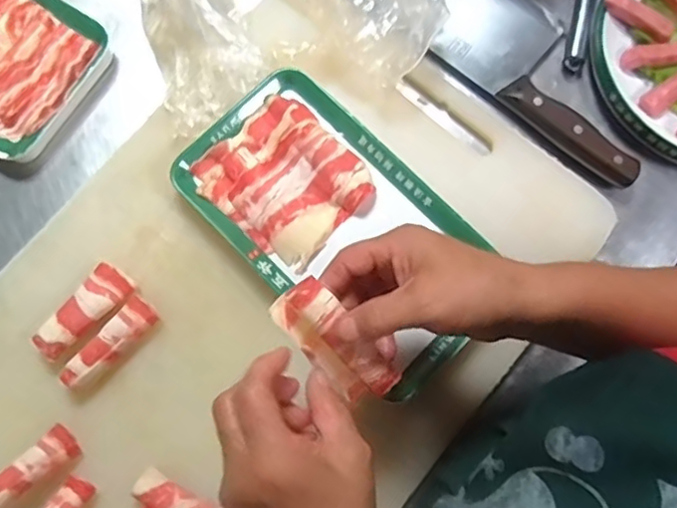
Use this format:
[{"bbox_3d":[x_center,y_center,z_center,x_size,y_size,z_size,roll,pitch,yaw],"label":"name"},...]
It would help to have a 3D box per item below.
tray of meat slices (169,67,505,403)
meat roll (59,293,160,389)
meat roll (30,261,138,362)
[{"bbox_3d":[0.000,-0.024,0.450,0.245,0.031,0.133,43,79,12],"label":"tray of meat slices"},{"bbox_3d":[-0.159,0.065,0.427,0.023,0.019,0.075,39,78,11],"label":"meat roll"},{"bbox_3d":[-0.182,0.040,0.433,0.030,0.017,0.074,42,79,11],"label":"meat roll"}]

